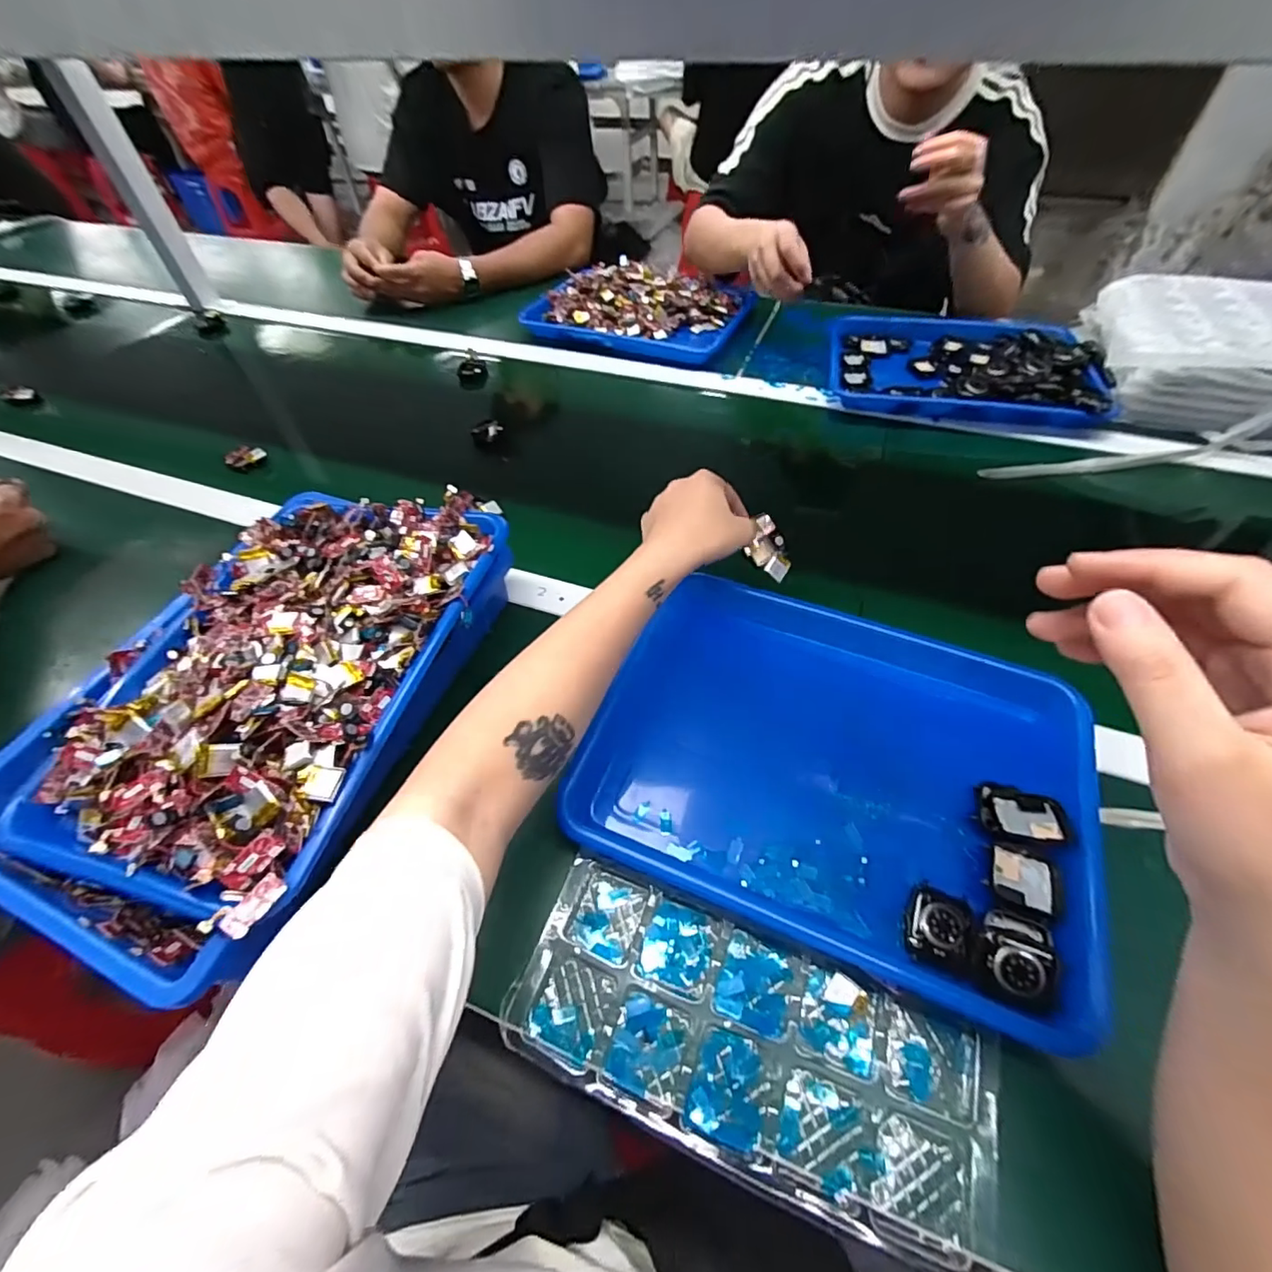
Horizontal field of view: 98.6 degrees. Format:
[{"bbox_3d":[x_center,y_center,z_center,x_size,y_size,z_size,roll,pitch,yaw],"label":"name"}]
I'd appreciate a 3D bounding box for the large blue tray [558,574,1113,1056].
[{"bbox_3d":[0.145,0.086,0.406,0.320,0.035,0.267,18,55,15],"label":"large blue tray"}]

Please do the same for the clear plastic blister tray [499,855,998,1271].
[{"bbox_3d":[0.060,0.233,0.319,0.261,0.016,0.109,17,55,15],"label":"clear plastic blister tray"}]

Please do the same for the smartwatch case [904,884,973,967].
[{"bbox_3d":[0.182,0.176,0.330,0.034,0.006,0.042,19,55,15],"label":"smartwatch case"}]

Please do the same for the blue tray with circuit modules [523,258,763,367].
[{"bbox_3d":[-0.001,-0.534,0.893,0.355,0.053,0.218,17,55,15],"label":"blue tray with circuit modules"}]

